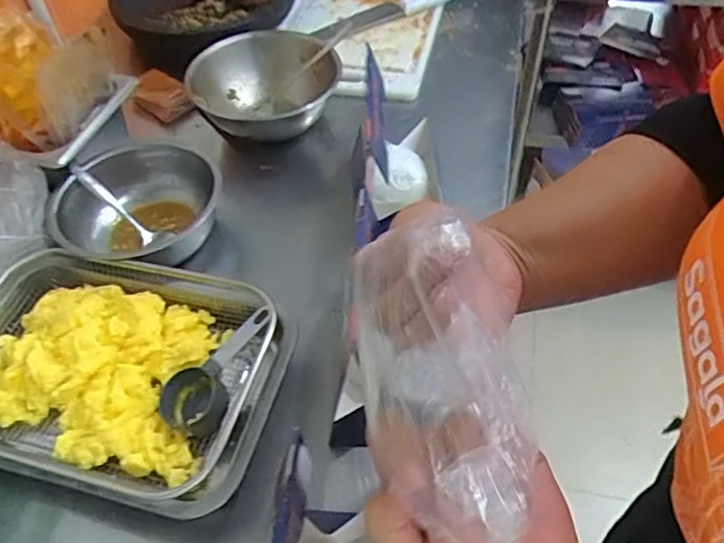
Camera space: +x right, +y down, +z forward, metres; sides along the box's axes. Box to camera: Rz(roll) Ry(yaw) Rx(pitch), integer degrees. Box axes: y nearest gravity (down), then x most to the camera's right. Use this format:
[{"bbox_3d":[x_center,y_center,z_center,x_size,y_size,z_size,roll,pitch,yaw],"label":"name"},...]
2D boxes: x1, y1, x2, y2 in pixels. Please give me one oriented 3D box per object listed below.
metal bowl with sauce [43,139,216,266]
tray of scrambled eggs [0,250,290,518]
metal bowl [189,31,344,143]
[{"bbox_3d":[-0.254,-0.070,0.718,0.161,0.074,0.183,11,53,13],"label":"metal bowl with sauce"},{"bbox_3d":[-0.236,0.095,0.587,0.310,0.060,0.214,9,53,12],"label":"tray of scrambled eggs"},{"bbox_3d":[-0.118,-0.240,0.831,0.196,0.077,0.194,-2,51,3],"label":"metal bowl"}]

